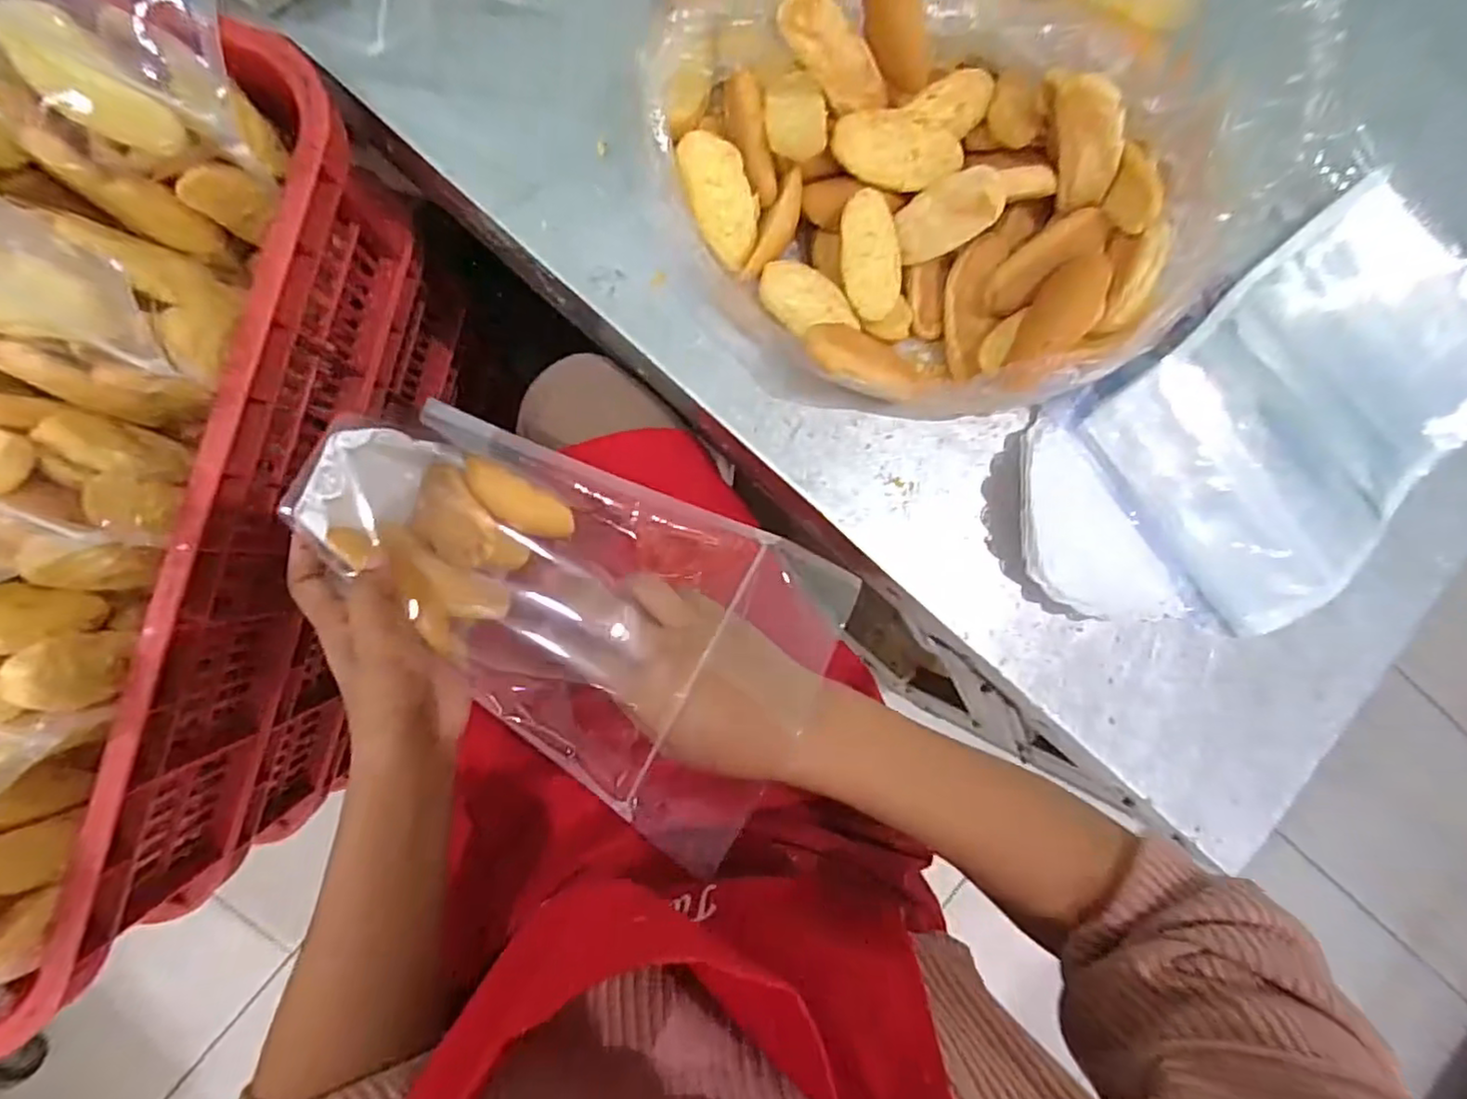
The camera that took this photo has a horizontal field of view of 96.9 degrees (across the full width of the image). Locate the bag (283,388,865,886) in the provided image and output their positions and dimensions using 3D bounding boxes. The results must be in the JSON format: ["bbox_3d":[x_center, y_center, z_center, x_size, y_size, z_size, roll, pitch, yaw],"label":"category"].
[{"bbox_3d":[-0.099,0.036,0.382,0.290,0.074,0.179,23,86,-6],"label":"bag"}]

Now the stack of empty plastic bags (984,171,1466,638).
[{"bbox_3d":[0.382,-0.079,0.460,0.411,0.035,0.216,-34,93,-6],"label":"stack of empty plastic bags"}]

